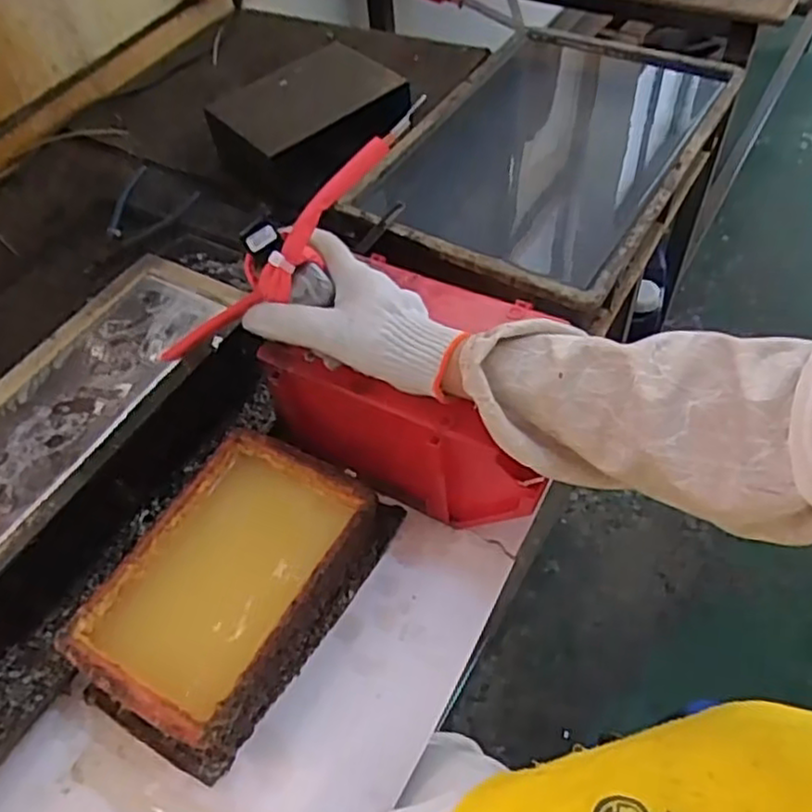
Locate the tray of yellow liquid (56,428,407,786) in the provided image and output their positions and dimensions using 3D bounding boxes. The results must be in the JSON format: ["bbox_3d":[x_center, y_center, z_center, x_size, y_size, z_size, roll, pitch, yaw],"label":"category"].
[{"bbox_3d":[-0.121,0.128,0.506,0.135,0.072,0.221,23,58,21],"label":"tray of yellow liquid"}]

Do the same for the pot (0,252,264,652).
[{"bbox_3d":[-0.263,0.027,0.585,0.158,0.082,0.329,23,58,21],"label":"pot"}]

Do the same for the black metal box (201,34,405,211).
[{"bbox_3d":[-0.109,-0.334,0.866,0.210,0.098,0.156,-39,59,-22],"label":"black metal box"}]

